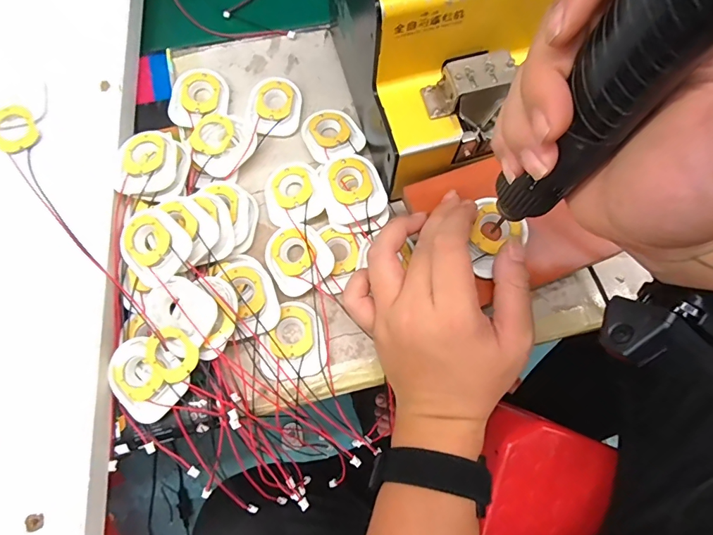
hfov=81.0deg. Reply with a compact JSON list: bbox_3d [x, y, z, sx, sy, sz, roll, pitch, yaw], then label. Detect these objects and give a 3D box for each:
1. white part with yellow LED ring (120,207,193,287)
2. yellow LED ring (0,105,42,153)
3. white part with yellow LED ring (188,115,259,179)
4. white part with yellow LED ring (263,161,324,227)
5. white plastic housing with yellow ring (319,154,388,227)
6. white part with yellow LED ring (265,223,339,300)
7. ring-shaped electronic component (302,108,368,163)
[{"bbox_3d":[-0.152,-0.017,0.311,0.056,0.009,0.047,44,77,11],"label":"white part with yellow LED ring"},{"bbox_3d":[-0.272,-0.110,0.332,0.031,0.009,0.036,-28,75,-9],"label":"yellow LED ring"},{"bbox_3d":[-0.116,-0.108,0.364,0.046,0.017,0.056,36,76,9],"label":"white part with yellow LED ring"},{"bbox_3d":[-0.055,-0.062,0.354,0.046,0.015,0.056,-11,74,-4],"label":"white part with yellow LED ring"},{"bbox_3d":[-0.004,-0.065,0.347,0.047,0.022,0.063,-18,74,-6],"label":"white plastic housing with yellow ring"},{"bbox_3d":[-0.047,-0.008,0.333,0.048,0.020,0.056,-35,77,-11],"label":"white part with yellow LED ring"},{"bbox_3d":[-0.022,-0.119,0.371,0.049,0.016,0.054,-25,75,-8],"label":"ring-shaped electronic component"}]

